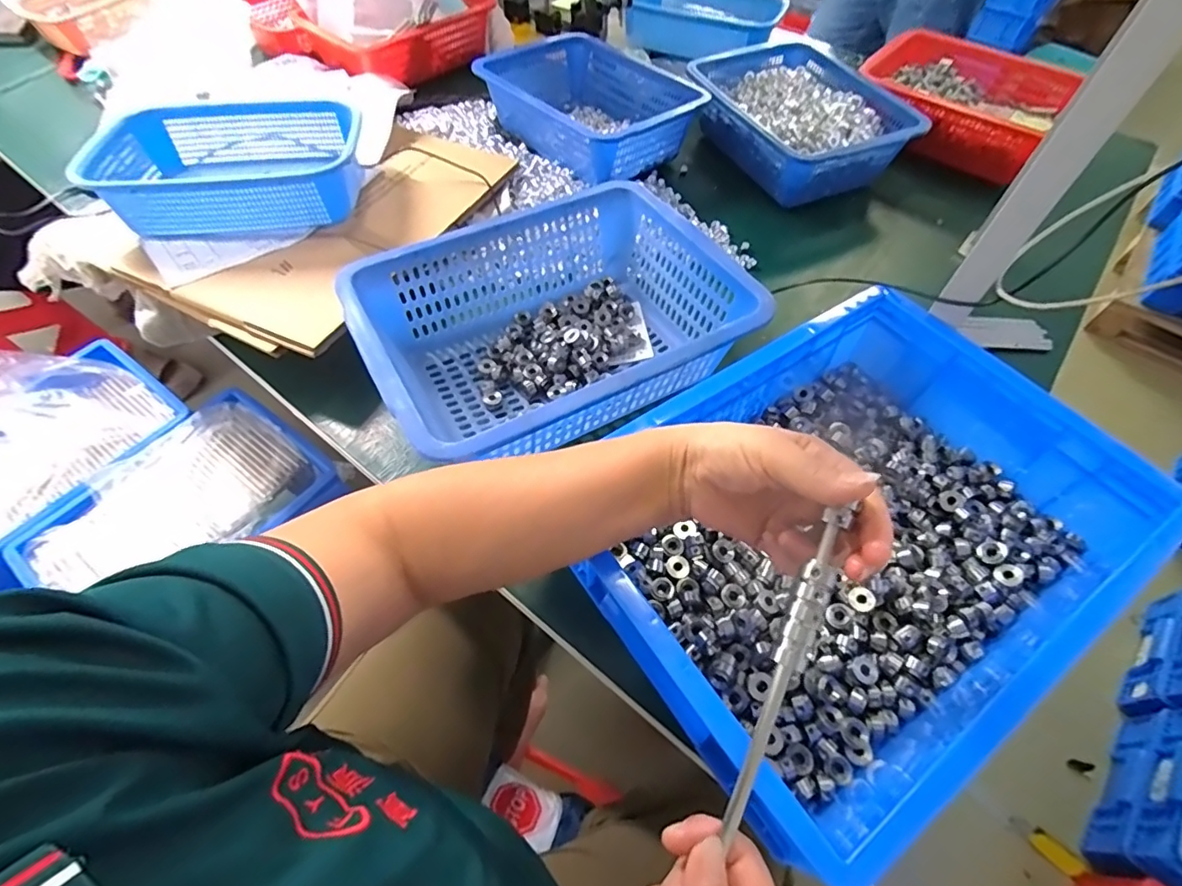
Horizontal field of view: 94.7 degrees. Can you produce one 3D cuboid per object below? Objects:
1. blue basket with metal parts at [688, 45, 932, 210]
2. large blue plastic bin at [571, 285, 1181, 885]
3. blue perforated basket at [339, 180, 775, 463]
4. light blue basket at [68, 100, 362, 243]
[{"bbox_3d":[0.304,-0.482,0.835,0.207,0.090,0.301,-23,60,-15],"label":"blue basket with metal parts"},{"bbox_3d":[0.212,0.061,0.447,0.402,0.098,0.299,-29,62,-19],"label":"large blue plastic bin"},{"bbox_3d":[-0.031,-0.111,0.564,0.352,0.121,0.281,-23,60,-16],"label":"blue perforated basket"},{"bbox_3d":[-0.432,-0.340,0.670,0.299,0.076,0.216,-12,58,-9],"label":"light blue basket"}]

